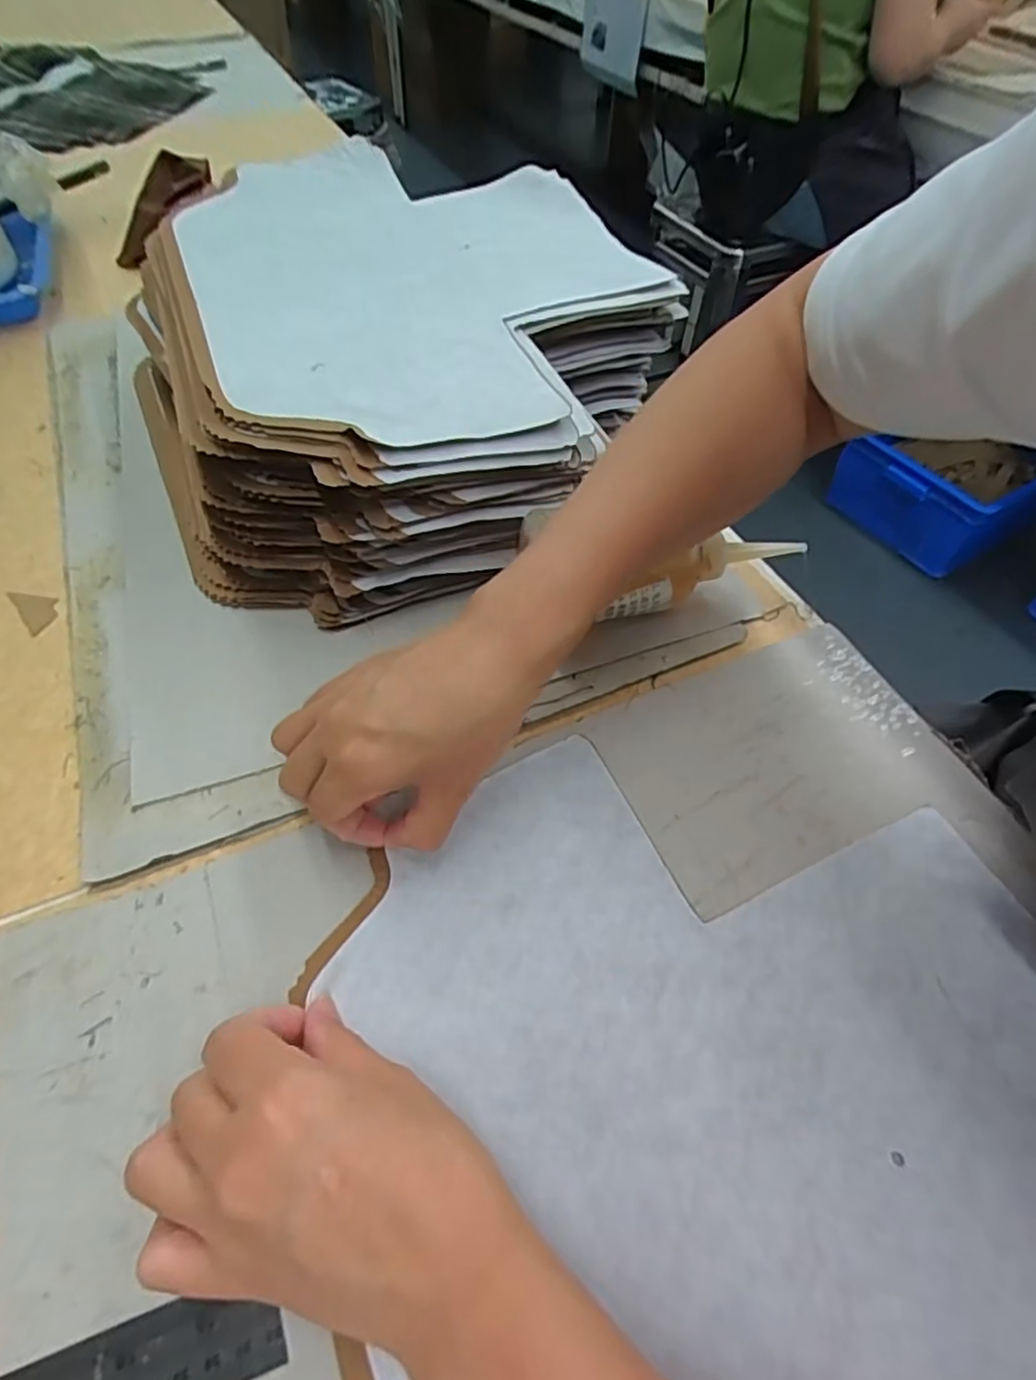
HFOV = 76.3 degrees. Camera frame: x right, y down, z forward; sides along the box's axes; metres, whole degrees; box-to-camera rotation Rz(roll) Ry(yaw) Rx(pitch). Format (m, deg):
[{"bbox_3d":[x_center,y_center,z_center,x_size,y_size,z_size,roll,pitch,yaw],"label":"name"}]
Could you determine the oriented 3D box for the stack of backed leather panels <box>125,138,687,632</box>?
[{"bbox_3d":[-0.094,-0.260,0.491,0.360,0.110,0.425,-22,58,-15],"label":"stack of backed leather panels"}]

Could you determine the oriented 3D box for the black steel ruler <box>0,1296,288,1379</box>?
[{"bbox_3d":[-0.125,0.223,0.215,0.089,0.004,0.029,-16,57,-11],"label":"black steel ruler"}]

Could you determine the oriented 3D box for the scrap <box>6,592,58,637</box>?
[{"bbox_3d":[-0.302,-0.053,0.413,0.021,0.004,0.044,-35,62,-22],"label":"scrap"}]

